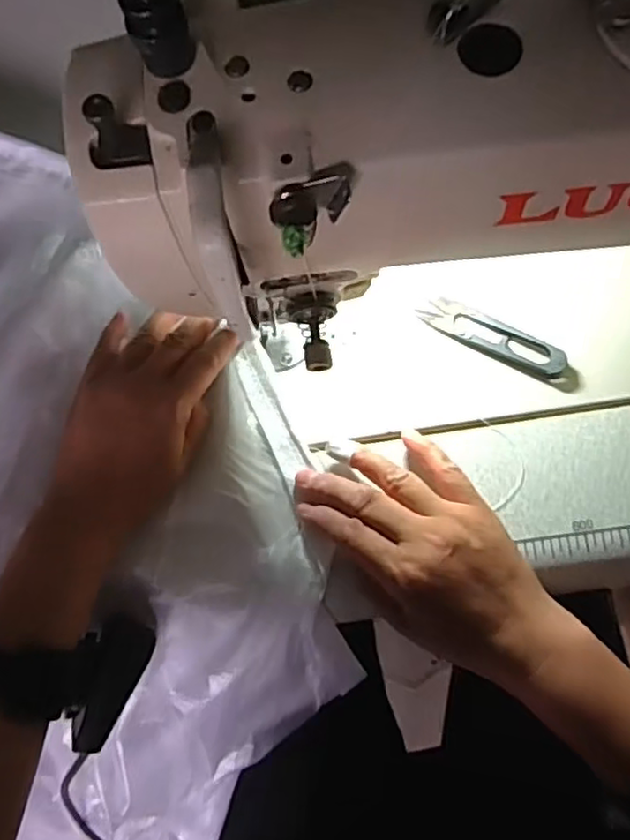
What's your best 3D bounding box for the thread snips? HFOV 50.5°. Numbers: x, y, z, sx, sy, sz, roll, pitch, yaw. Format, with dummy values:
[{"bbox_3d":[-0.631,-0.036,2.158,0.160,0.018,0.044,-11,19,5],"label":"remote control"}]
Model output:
[{"bbox_3d":[0.114,-0.054,0.420,0.093,0.010,0.023,27,81,10],"label":"thread snips"}]

